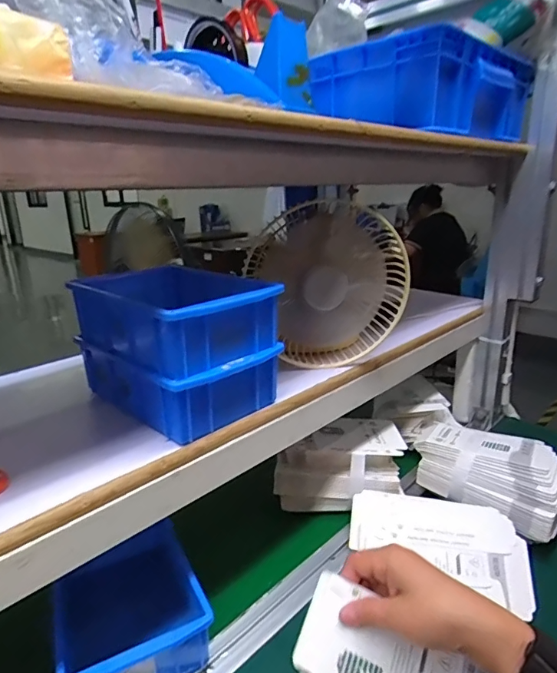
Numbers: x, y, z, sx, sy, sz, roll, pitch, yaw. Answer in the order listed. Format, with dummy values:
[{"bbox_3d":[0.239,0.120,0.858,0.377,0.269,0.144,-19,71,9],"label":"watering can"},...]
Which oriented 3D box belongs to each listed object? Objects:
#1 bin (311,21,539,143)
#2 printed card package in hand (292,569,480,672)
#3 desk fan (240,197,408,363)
[{"bbox_3d":[0.214,-0.343,0.666,0.281,0.100,0.201,-17,23,-40],"label":"bin"},{"bbox_3d":[0.095,0.278,0.383,0.158,0.007,0.087,25,64,8],"label":"printed card package in hand"},{"bbox_3d":[0.062,-0.063,0.575,0.191,0.187,0.088,4,19,17],"label":"desk fan"}]

